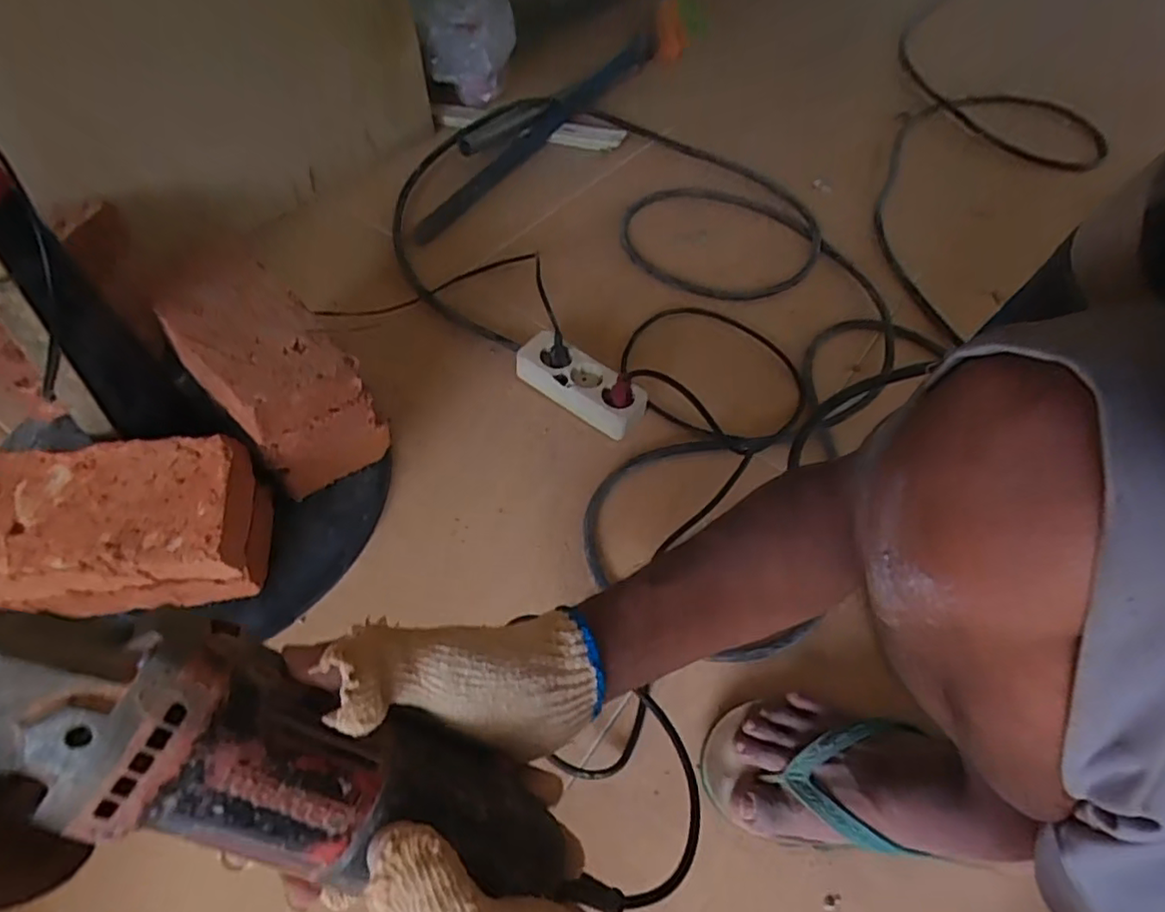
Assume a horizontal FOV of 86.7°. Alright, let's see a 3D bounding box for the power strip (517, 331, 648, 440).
[{"bbox_3d":[-0.002,-0.082,0.700,0.149,0.048,0.062,35,59,18],"label":"power strip"}]

